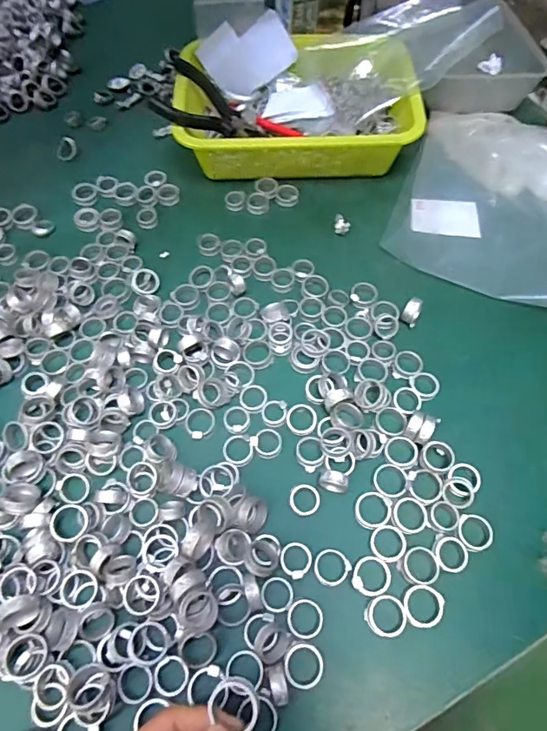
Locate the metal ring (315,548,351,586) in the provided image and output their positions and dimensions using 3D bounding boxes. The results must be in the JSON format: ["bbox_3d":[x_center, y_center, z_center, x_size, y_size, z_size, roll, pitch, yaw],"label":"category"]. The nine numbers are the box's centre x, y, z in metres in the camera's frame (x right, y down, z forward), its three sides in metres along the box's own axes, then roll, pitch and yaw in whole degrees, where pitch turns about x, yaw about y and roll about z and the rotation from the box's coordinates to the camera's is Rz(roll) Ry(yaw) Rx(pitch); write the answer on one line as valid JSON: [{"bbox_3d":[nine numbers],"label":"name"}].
[{"bbox_3d":[0.043,0.152,0.364,0.026,0.004,0.026,0,62,1],"label":"metal ring"}]

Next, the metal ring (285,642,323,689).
[{"bbox_3d":[0.021,0.208,0.336,0.027,0.006,0.027,0,62,1],"label":"metal ring"}]

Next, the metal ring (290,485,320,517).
[{"bbox_3d":[0.025,0.108,0.390,0.024,0.004,0.024,0,62,1],"label":"metal ring"}]

